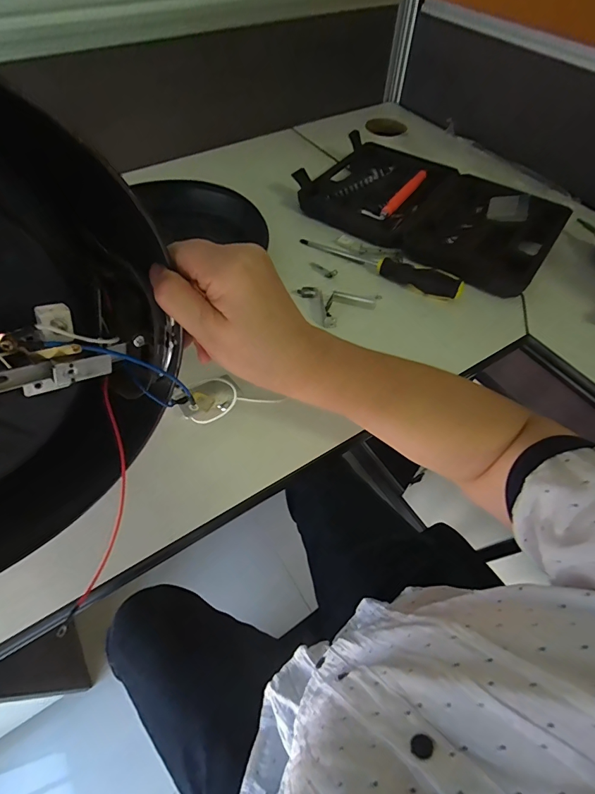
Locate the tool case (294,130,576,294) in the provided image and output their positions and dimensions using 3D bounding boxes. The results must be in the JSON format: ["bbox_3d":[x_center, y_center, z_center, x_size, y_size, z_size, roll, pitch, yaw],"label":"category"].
[{"bbox_3d":[0.186,-0.275,0.570,0.348,0.035,0.221,32,60,20],"label":"tool case"}]

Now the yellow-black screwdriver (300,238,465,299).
[{"bbox_3d":[0.101,-0.172,0.502,0.217,0.023,0.031,26,59,16],"label":"yellow-black screwdriver"}]

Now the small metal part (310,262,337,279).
[{"bbox_3d":[0.034,-0.168,0.514,0.016,0.008,0.041,-34,62,-22],"label":"small metal part"}]

